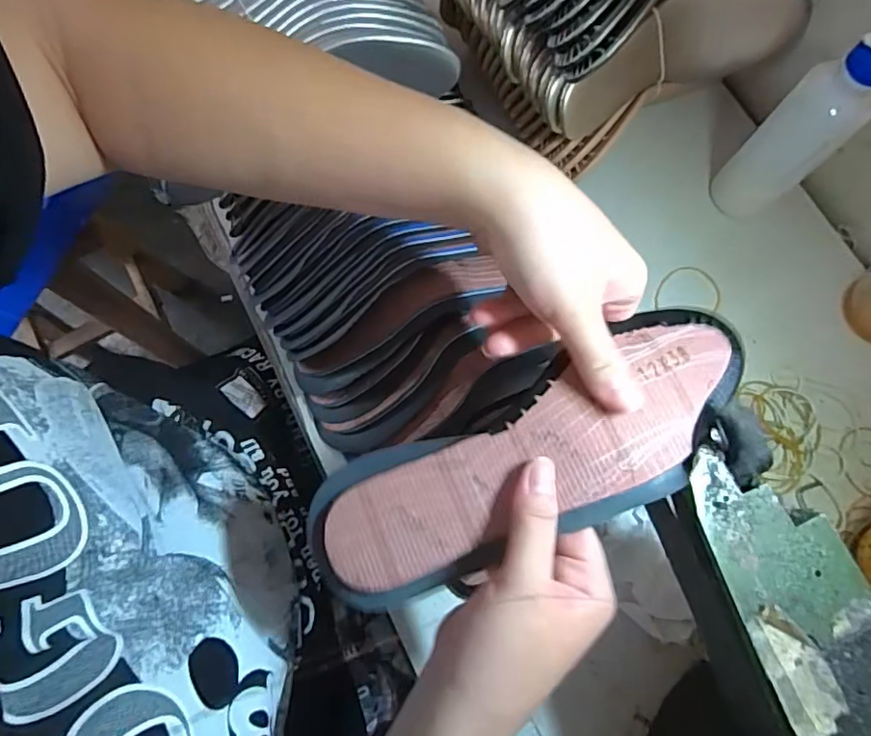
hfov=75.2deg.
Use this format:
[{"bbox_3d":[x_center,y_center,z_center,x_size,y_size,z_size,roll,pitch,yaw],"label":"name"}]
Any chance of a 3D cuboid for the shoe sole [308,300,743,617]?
[{"bbox_3d":[0.051,0.048,0.292,0.243,0.022,0.080,-26,75,0],"label":"shoe sole"}]

